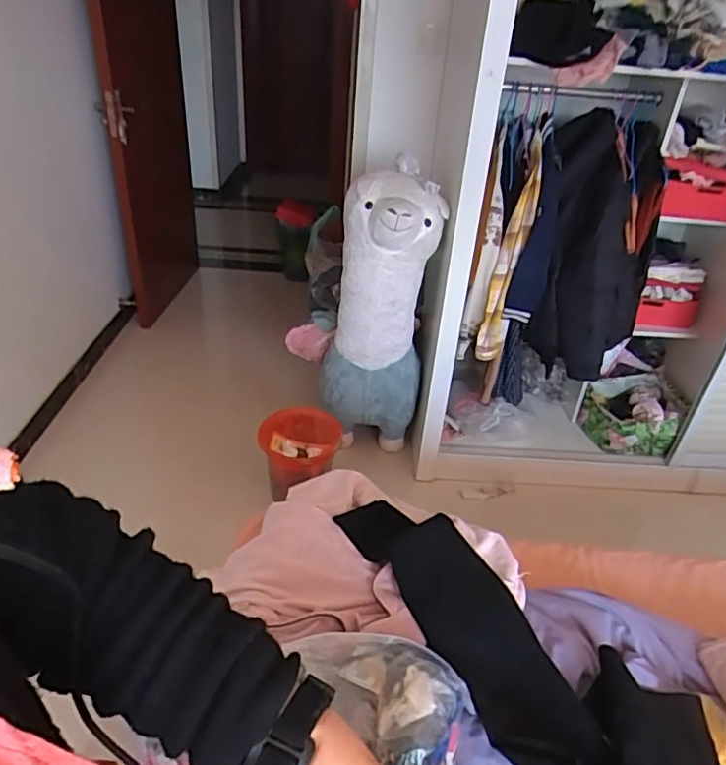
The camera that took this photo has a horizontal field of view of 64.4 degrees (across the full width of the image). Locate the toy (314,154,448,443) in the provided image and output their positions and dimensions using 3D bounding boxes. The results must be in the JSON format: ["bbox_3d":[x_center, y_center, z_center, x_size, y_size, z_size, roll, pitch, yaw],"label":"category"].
[{"bbox_3d":[0.041,-0.138,1.812,0.340,0.954,0.276,1,34,-2],"label":"toy"}]

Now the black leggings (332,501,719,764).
[{"bbox_3d":[0.213,0.366,0.858,0.283,0.130,0.628,-27,44,-36],"label":"black leggings"}]

